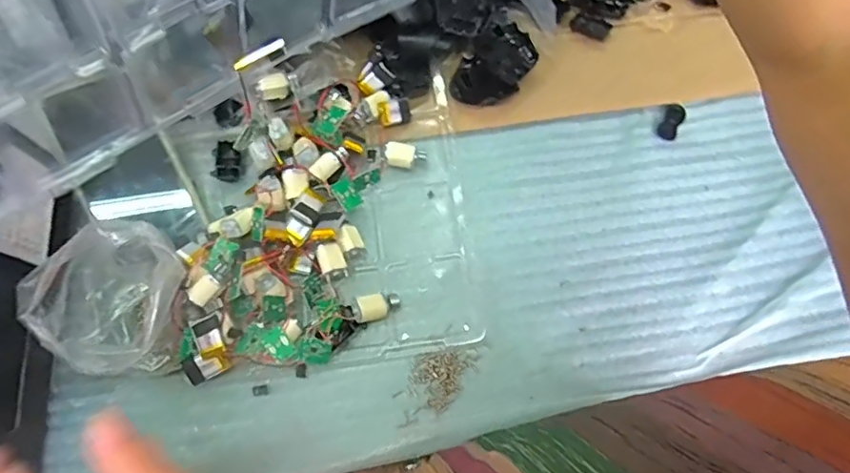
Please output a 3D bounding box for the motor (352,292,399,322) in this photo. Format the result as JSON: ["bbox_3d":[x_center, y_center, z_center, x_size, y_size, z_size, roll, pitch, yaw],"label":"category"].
[{"bbox_3d":[-0.039,0.058,0.451,0.037,0.024,0.020,-16,71,-6],"label":"motor"}]

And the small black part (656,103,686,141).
[{"bbox_3d":[0.229,-0.108,0.516,0.019,0.004,0.043,25,72,8],"label":"small black part"}]

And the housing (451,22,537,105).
[{"bbox_3d":[0.064,-0.157,0.516,0.057,0.031,0.080,32,73,10],"label":"housing"}]

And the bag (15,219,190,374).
[{"bbox_3d":[-0.228,0.047,0.414,0.078,0.095,0.103,-3,71,-1],"label":"bag"}]

